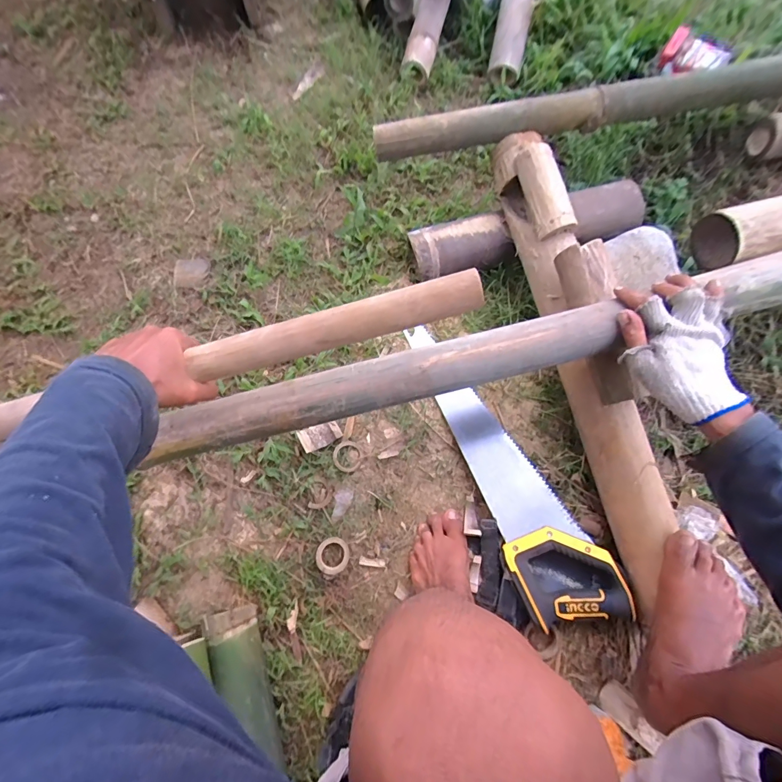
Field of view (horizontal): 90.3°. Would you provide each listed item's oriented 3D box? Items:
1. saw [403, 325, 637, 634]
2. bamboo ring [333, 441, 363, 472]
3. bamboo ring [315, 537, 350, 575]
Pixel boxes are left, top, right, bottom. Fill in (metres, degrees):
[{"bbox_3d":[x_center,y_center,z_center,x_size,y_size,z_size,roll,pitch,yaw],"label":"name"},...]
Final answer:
[{"bbox_3d":[0.182,0.100,0.628,0.135,0.040,0.521,-21,71,-7],"label":"saw"},{"bbox_3d":[-0.075,0.112,0.675,0.050,0.010,0.052,0,70,1],"label":"bamboo ring"},{"bbox_3d":[-0.093,0.264,0.623,0.052,0.008,0.053,0,70,1],"label":"bamboo ring"}]

